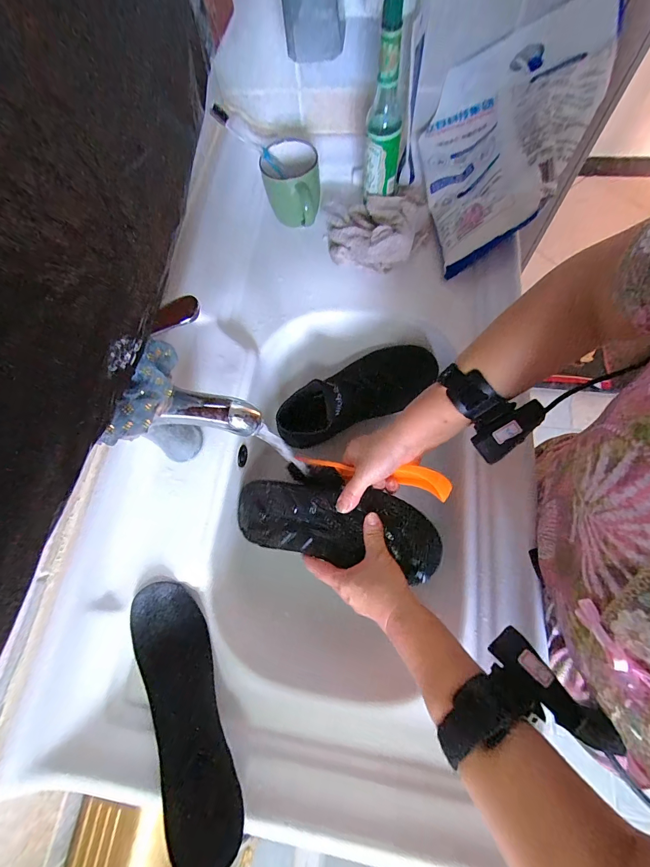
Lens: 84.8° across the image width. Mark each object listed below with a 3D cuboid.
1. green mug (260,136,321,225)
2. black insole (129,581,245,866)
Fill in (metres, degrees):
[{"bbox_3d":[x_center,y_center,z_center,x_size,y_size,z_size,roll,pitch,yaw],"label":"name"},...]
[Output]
[{"bbox_3d":[-0.050,-0.379,0.553,0.086,0.083,0.089,-5,69,3],"label":"green mug"},{"bbox_3d":[-0.136,0.259,0.339,0.072,0.047,0.222,-28,54,-9],"label":"black insole"}]

